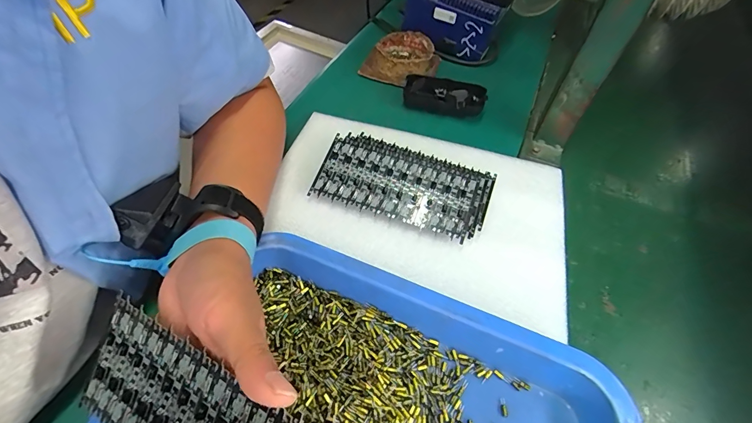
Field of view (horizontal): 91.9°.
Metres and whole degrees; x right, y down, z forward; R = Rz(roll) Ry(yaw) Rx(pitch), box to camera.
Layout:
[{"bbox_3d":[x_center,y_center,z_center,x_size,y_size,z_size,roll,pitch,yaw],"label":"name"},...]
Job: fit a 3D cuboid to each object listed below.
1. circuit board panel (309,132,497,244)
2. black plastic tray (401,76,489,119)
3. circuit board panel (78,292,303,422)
[{"bbox_3d":[0.032,-0.032,0.392,0.177,0.024,0.100,20,55,10],"label":"circuit board panel"},{"bbox_3d":[0.093,-0.158,0.505,0.111,0.029,0.044,12,54,4],"label":"black plastic tray"},{"bbox_3d":[-0.119,0.117,0.214,0.160,0.004,0.074,18,87,26],"label":"circuit board panel"}]

